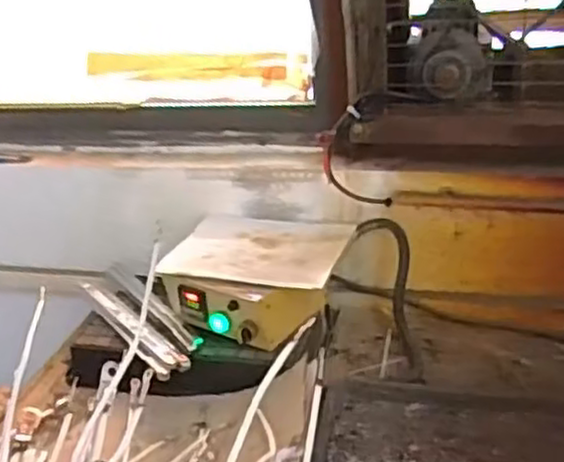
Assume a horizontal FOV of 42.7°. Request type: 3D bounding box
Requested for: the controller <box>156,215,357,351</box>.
[{"bbox_3d":[-0.041,0.065,1.068,0.245,0.100,0.203,5,27,19],"label":"controller"}]

